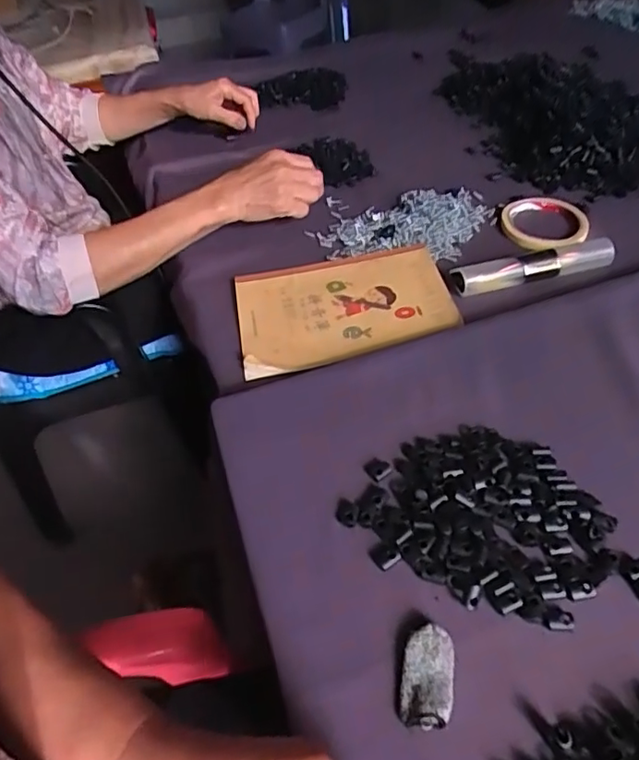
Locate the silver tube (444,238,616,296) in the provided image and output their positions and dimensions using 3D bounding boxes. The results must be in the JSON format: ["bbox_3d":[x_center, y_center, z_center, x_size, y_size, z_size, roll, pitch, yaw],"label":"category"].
[{"bbox_3d":[0.214,-0.114,0.571,0.156,0.033,0.034,-9,55,-4],"label":"silver tube"}]

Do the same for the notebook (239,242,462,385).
[{"bbox_3d":[0.022,-0.076,0.571,0.207,0.011,0.156,-10,48,-2],"label":"notebook"}]

